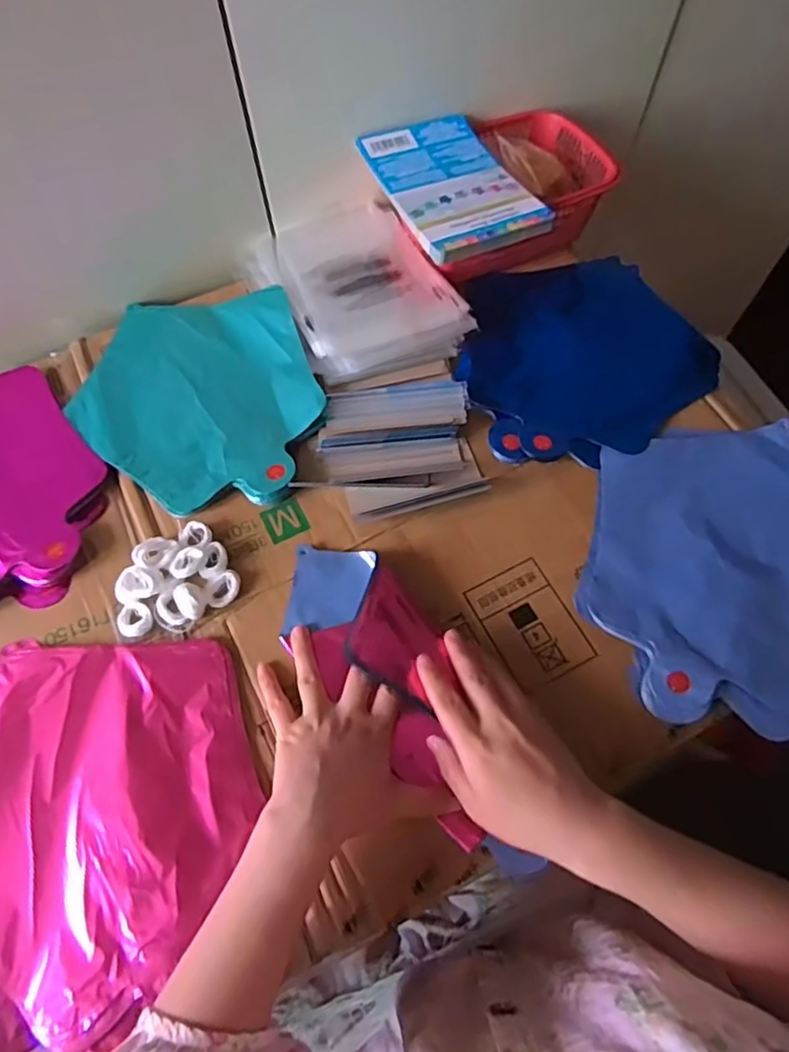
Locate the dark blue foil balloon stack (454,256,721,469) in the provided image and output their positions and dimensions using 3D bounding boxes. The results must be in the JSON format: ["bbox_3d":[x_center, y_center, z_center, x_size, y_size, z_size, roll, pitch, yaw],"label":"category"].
[{"bbox_3d":[0.170,-0.159,0.574,0.224,0.024,0.217,-18,63,-9],"label":"dark blue foil balloon stack"}]

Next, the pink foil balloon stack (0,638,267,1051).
[{"bbox_3d":[-0.213,0.184,0.409,0.217,0.010,0.245,25,68,12],"label":"pink foil balloon stack"}]

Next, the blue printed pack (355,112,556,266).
[{"bbox_3d":[0.052,-0.322,0.576,0.120,0.012,0.198,-21,66,-9],"label":"blue printed pack"}]

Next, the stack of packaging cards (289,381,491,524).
[{"bbox_3d":[0.000,-0.066,0.524,0.137,0.031,0.113,-12,65,-5],"label":"stack of packaging cards"}]

